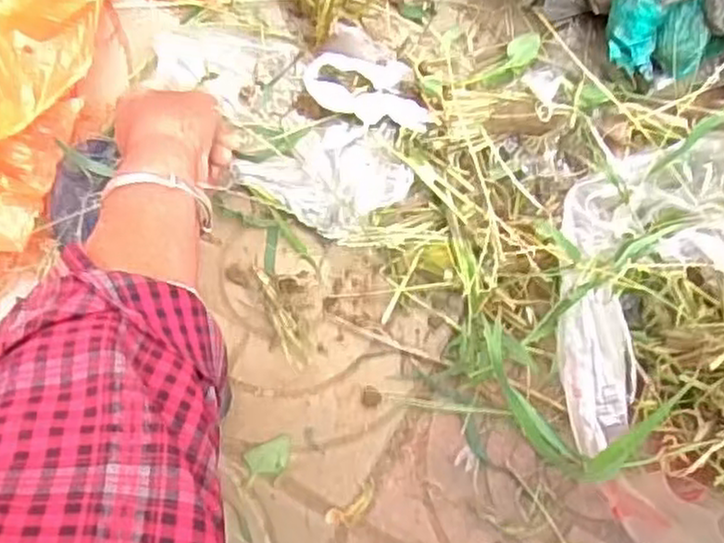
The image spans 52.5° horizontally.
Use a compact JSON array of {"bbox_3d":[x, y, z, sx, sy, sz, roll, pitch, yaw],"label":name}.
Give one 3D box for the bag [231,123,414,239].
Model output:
[{"bbox_3d":[-0.024,-0.069,0.563,0.114,0.036,0.081,-26,95,6],"label":"bag"}]

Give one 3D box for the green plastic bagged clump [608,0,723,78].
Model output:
[{"bbox_3d":[0.207,-0.172,0.514,0.078,0.053,0.080,-31,95,6],"label":"green plastic bagged clump"}]

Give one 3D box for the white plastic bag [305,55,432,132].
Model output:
[{"bbox_3d":[0.006,-0.135,0.555,0.093,0.026,0.048,5,98,2],"label":"white plastic bag"}]

